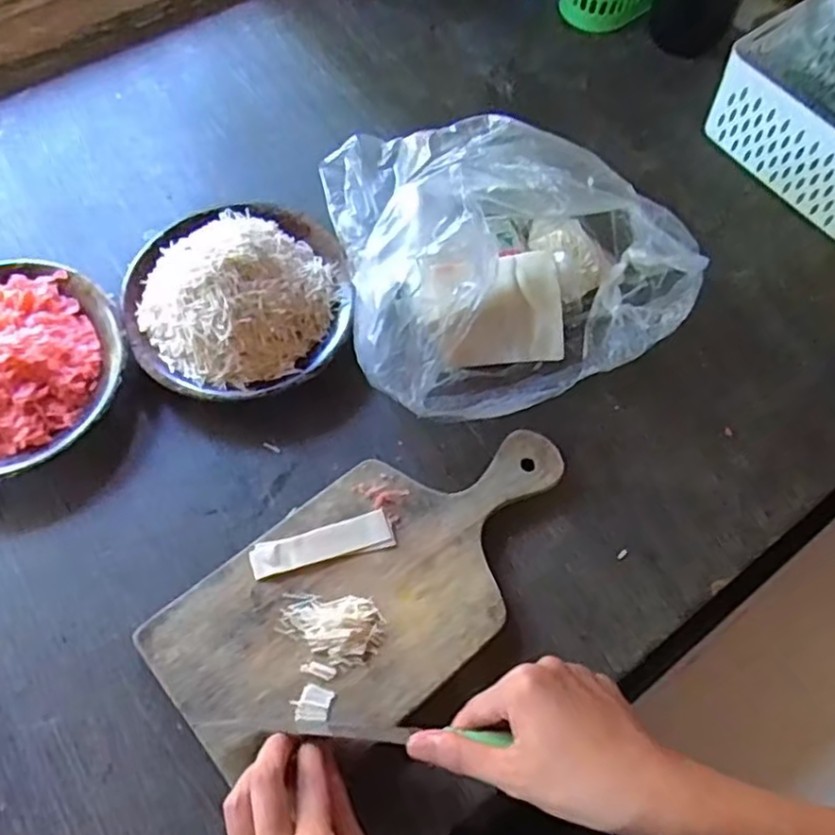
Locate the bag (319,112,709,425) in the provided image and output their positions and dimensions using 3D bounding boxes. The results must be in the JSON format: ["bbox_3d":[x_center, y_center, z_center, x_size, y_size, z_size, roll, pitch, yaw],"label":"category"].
[{"bbox_3d":[0.071,-0.139,0.554,0.256,0.130,0.237,-9,65,-7],"label":"bag"}]

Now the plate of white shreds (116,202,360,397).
[{"bbox_3d":[-0.145,-0.104,0.560,0.177,0.073,0.178,1,64,-2],"label":"plate of white shreds"}]

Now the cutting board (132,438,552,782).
[{"bbox_3d":[-0.024,0.115,0.494,0.305,0.018,0.153,-36,71,-18],"label":"cutting board"}]

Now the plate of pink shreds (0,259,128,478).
[{"bbox_3d":[-0.324,-0.044,0.537,0.179,0.047,0.180,1,64,-2],"label":"plate of pink shreds"}]

